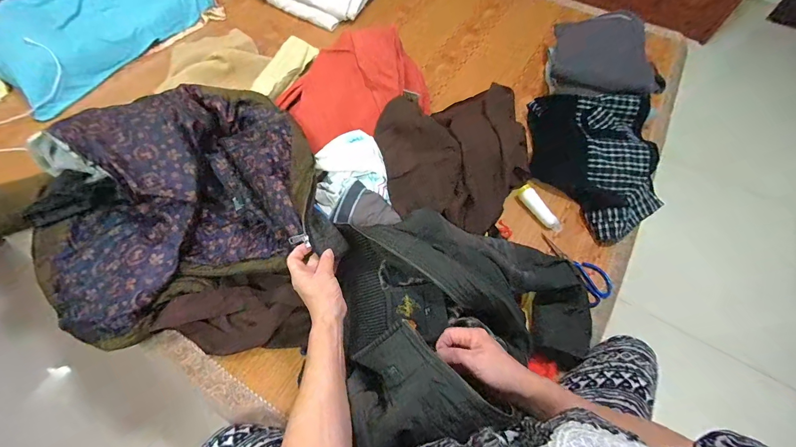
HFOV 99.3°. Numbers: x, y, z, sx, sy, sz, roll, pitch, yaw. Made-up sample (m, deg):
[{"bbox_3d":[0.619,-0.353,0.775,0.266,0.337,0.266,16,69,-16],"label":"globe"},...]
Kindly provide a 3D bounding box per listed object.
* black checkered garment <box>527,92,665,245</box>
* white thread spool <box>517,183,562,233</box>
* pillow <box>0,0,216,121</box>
[{"bbox_3d":[0.530,-0.170,0.897,0.301,0.109,0.438,-1,61,-3],"label":"black checkered garment"},{"bbox_3d":[0.349,-0.039,0.830,0.034,0.040,0.136,-30,66,-17],"label":"white thread spool"},{"bbox_3d":[-0.936,-0.653,1.061,0.321,0.165,0.680,26,63,12],"label":"pillow"}]

